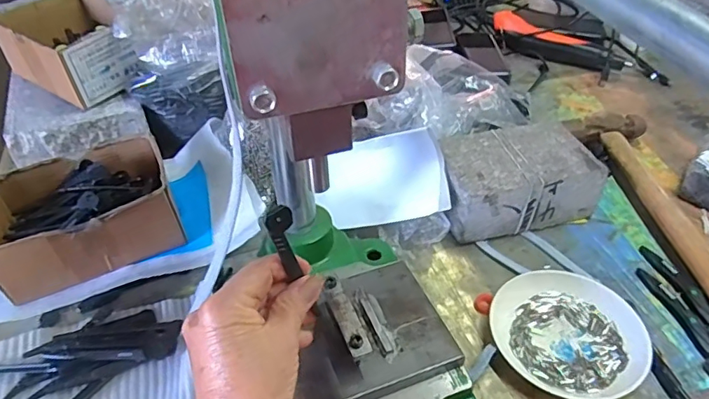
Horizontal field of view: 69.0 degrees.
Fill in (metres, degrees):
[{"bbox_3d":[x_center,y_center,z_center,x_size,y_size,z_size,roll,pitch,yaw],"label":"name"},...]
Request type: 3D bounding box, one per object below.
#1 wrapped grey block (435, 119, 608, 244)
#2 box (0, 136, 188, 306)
[{"bbox_3d":[0.161,-0.023,0.538,0.151,0.059,0.101,-11,41,-11],"label":"wrapped grey block"},{"bbox_3d":[-0.259,0.011,0.492,0.162,0.063,0.128,-16,42,-16],"label":"box"}]

